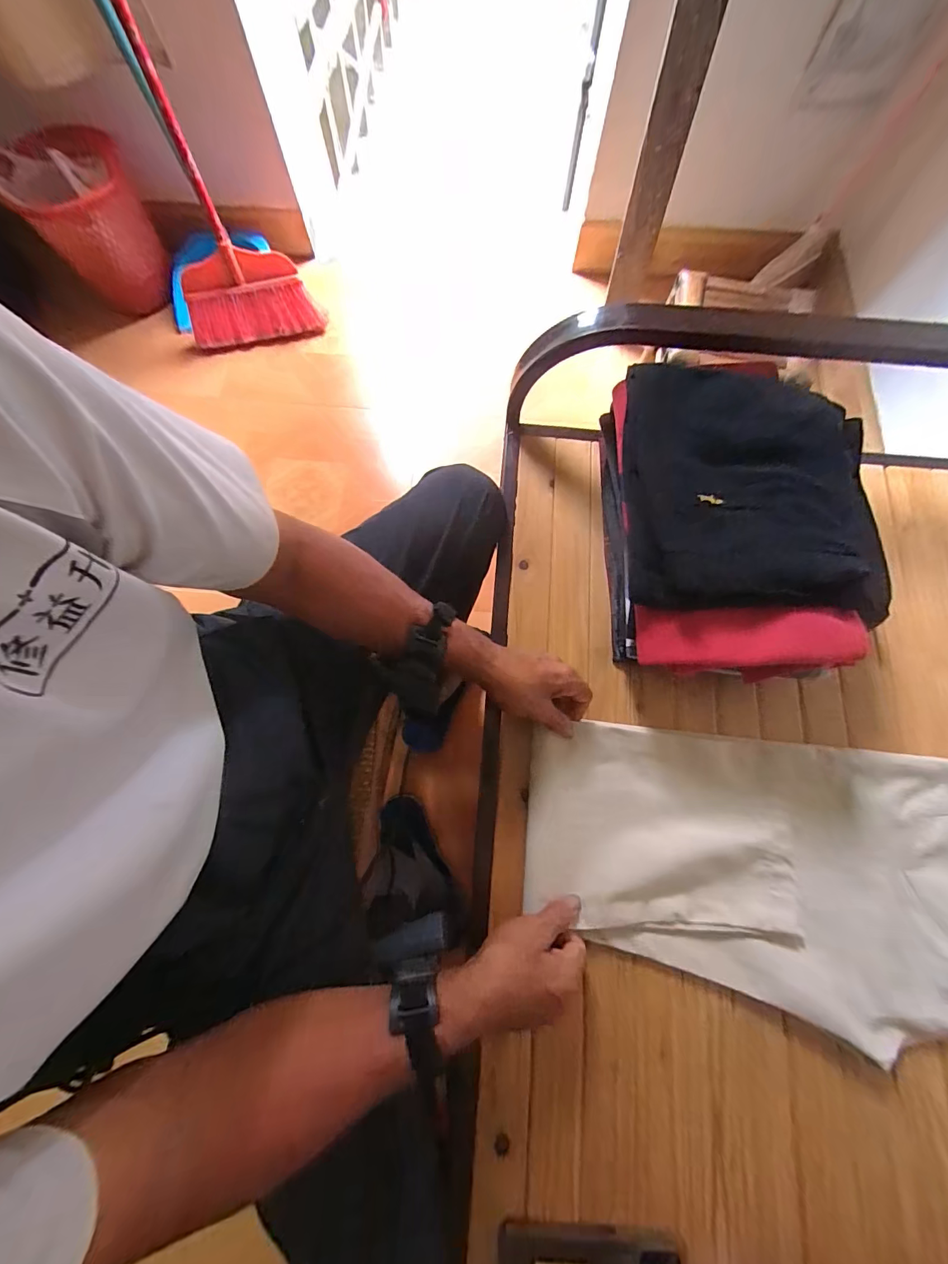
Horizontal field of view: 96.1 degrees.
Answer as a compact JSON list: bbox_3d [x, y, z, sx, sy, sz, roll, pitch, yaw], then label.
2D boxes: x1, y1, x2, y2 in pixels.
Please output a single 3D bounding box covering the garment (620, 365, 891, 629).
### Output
[{"bbox_3d":[0.282,-0.149,0.439,0.253,0.046,0.268,2,76,0],"label":"garment"}]

